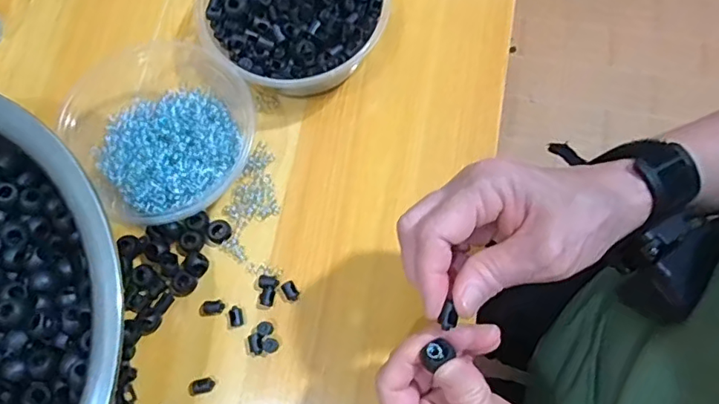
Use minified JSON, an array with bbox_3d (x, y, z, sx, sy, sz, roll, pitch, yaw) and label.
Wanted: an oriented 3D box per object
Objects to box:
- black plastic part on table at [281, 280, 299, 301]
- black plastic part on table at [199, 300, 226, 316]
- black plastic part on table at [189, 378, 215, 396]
[{"bbox_3d":[-0.050,0.066,0.384,0.010,0.008,0.014,-30,76,-6],"label":"black plastic part on table"},{"bbox_3d":[-0.109,0.078,0.383,0.019,0.004,0.010,-7,75,0],"label":"black plastic part on table"},{"bbox_3d":[-0.112,0.130,0.369,0.019,0.004,0.010,-18,75,-3],"label":"black plastic part on table"}]

